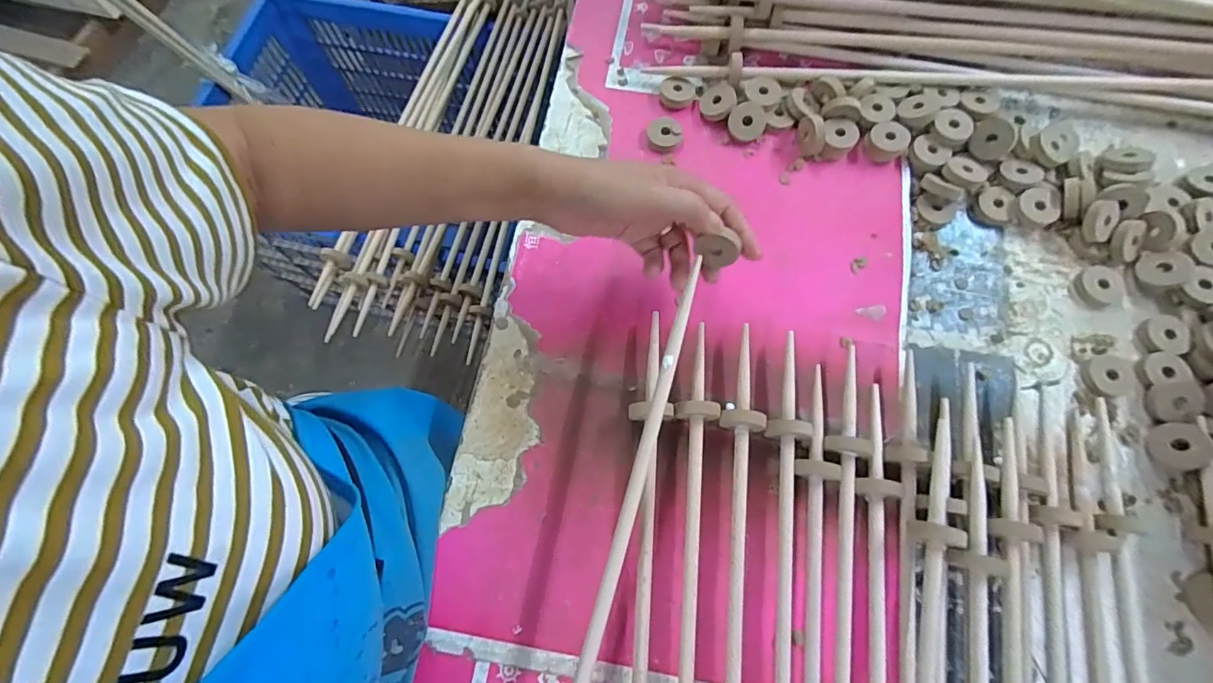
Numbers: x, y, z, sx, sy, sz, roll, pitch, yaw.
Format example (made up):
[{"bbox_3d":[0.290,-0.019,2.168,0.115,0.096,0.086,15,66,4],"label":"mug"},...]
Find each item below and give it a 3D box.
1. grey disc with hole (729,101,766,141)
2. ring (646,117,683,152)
[{"bbox_3d":[0.136,-0.212,0.496,0.036,0.005,0.036,-1,100,-3],"label":"grey disc with hole"},{"bbox_3d":[0.056,-0.203,0.501,0.033,0.011,0.032,-1,73,2],"label":"ring"}]

